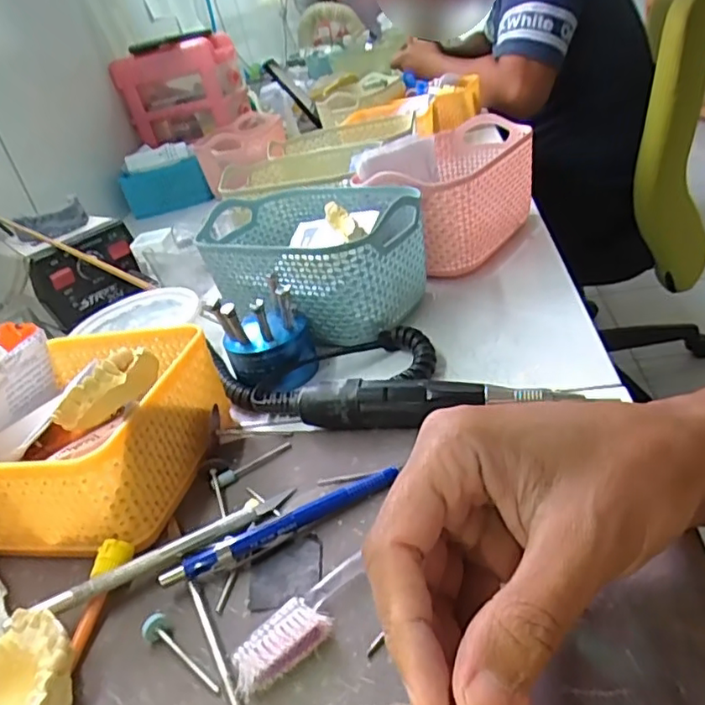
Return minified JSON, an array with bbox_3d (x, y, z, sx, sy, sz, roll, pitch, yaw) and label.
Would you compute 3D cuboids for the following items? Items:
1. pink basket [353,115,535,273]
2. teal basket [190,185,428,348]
[{"bbox_3d":[0.092,-0.143,0.548,0.114,0.093,0.182,12,39,38],"label":"pink basket"},{"bbox_3d":[-0.031,-0.077,0.479,0.178,0.079,0.123,9,38,35],"label":"teal basket"}]

